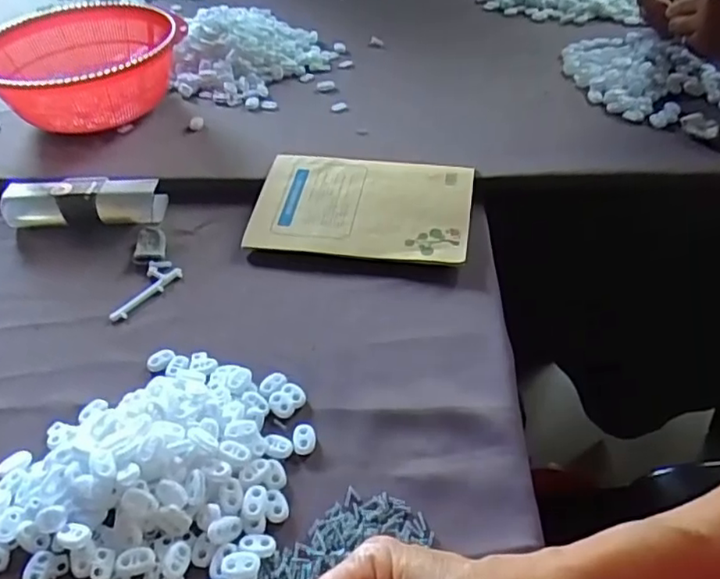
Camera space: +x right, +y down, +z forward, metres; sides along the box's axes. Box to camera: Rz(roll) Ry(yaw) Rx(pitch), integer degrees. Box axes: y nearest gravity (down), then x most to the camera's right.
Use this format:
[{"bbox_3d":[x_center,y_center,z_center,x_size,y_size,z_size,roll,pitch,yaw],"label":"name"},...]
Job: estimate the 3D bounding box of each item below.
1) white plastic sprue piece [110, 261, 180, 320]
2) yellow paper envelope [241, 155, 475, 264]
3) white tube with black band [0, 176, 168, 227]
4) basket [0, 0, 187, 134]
[{"bbox_3d":[-0.196,-0.001,0.555,0.033,0.008,0.077,27,52,28],"label":"white plastic sprue piece"},{"bbox_3d":[0.003,-0.082,0.599,0.202,0.009,0.132,6,51,9],"label":"yellow paper envelope"},{"bbox_3d":[-0.279,-0.089,0.629,0.155,0.035,0.047,-2,44,2],"label":"white tube with black band"},{"bbox_3d":[-0.315,-0.250,0.742,0.218,0.103,0.205,-22,46,-18],"label":"basket"}]

